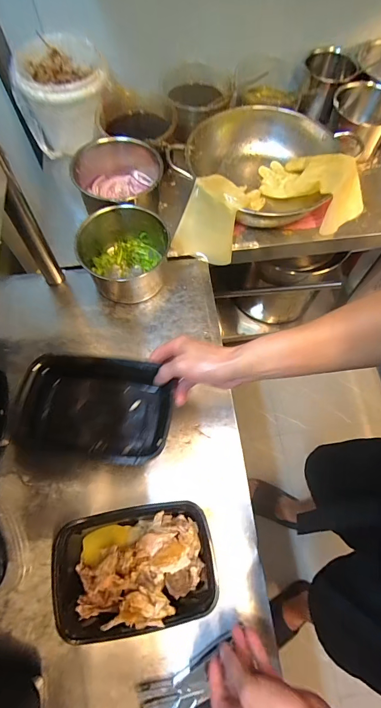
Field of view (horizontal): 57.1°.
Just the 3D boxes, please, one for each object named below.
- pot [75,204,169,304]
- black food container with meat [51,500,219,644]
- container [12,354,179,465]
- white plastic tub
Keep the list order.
[{"bbox_3d":[-0.130,-0.192,0.688,0.158,0.097,0.168,0,66,-1],"label":"pot"},{"bbox_3d":[-0.076,0.292,0.488,0.217,0.070,0.141,-8,67,-5],"label":"black food container with meat"},{"bbox_3d":[-0.132,0.073,0.489,0.205,0.046,0.135,9,67,2],"label":"container"},{"bbox_3d":[-0.261,-0.545,0.755,0.166,0.155,0.162,0,66,-1],"label":"white plastic tub"}]

